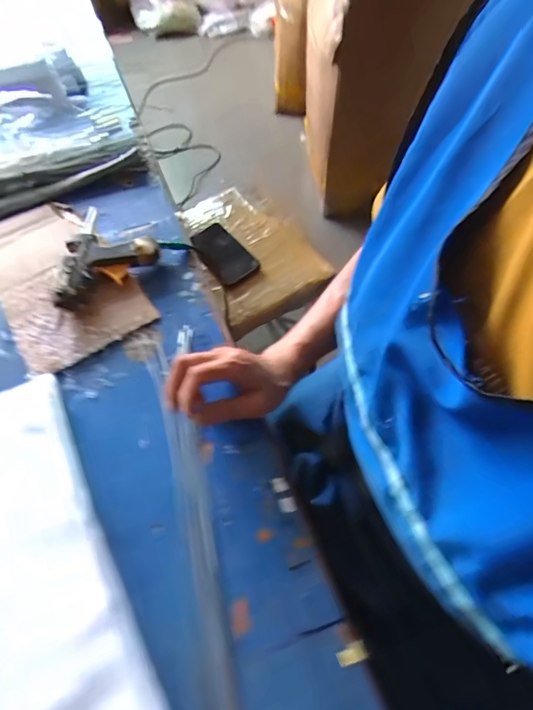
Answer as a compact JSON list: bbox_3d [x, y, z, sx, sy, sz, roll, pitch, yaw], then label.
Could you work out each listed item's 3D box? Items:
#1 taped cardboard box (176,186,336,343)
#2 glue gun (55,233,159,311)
[{"bbox_3d":[-0.044,-0.222,0.828,0.233,0.053,0.346,-27,64,-12],"label":"taped cardboard box"},{"bbox_3d":[-0.207,-0.115,0.486,0.133,0.034,0.079,-39,66,-17],"label":"glue gun"}]

